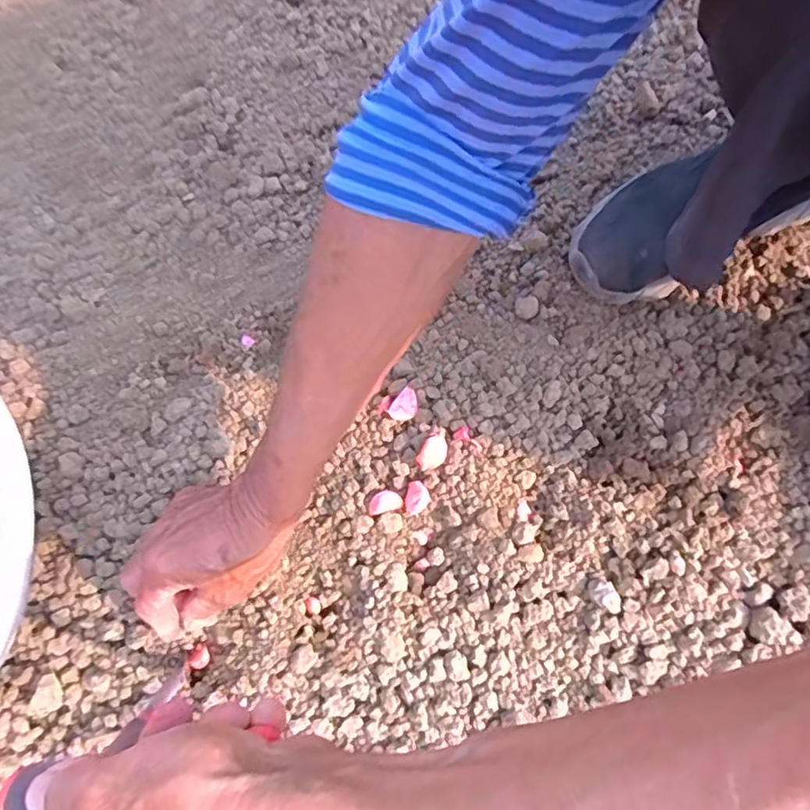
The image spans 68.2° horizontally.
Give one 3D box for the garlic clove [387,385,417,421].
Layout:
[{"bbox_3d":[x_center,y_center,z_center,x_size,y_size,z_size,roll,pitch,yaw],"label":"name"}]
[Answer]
[{"bbox_3d":[0.000,0.001,0.519,0.022,0.010,0.029,42,76,11],"label":"garlic clove"}]

